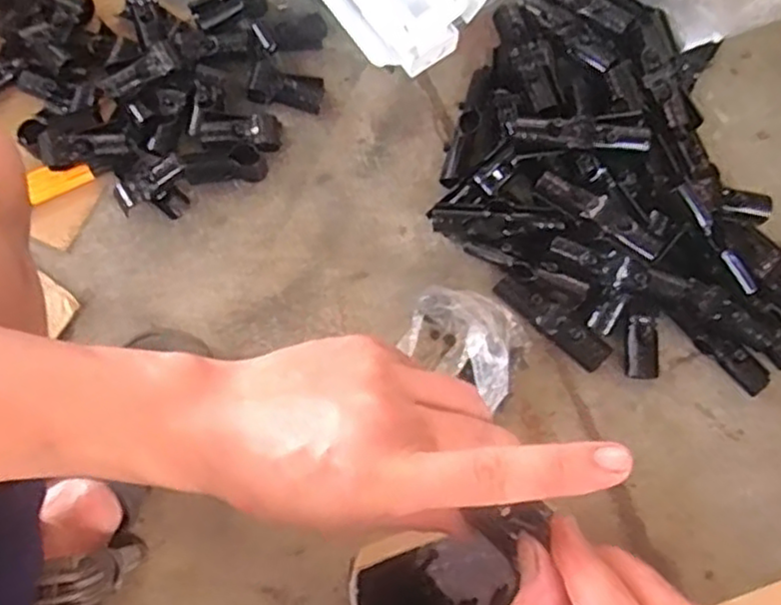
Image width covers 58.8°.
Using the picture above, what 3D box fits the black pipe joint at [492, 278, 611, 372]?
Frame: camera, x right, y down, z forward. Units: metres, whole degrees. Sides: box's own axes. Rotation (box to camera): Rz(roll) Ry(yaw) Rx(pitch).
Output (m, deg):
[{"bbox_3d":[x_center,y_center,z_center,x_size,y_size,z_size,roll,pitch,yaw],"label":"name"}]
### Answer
[{"bbox_3d":[0.163,0.018,0.693,0.128,0.020,0.029,41,80,7],"label":"black pipe joint"}]

